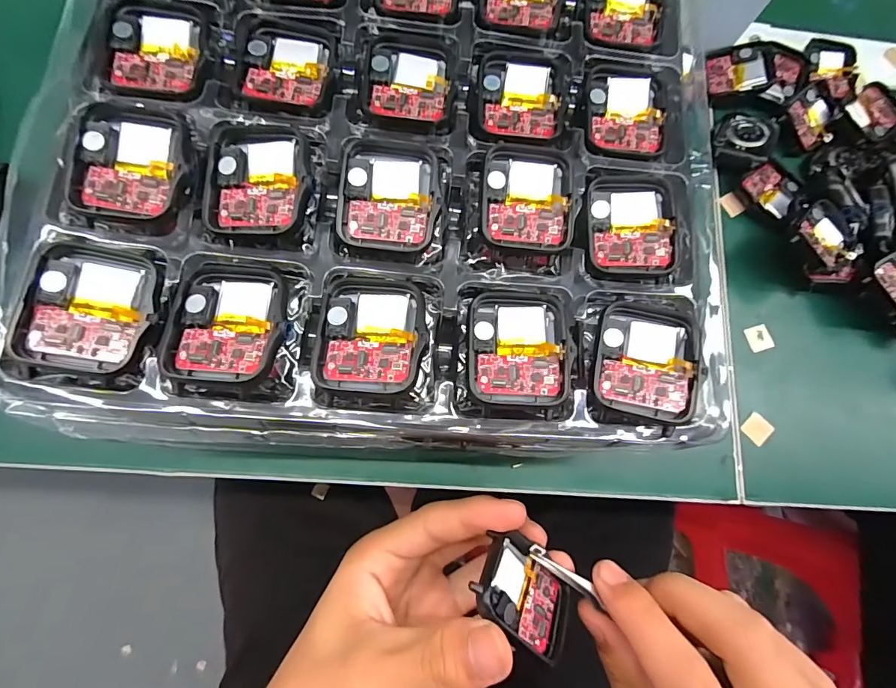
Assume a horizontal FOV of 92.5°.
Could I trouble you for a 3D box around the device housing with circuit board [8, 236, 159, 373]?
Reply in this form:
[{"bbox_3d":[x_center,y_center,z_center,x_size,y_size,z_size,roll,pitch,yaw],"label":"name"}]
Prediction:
[{"bbox_3d":[-0.121,-0.013,0.146,0.038,0.008,0.043,9,77,-3],"label":"device housing with circuit board"}]

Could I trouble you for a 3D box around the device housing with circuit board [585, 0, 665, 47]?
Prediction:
[{"bbox_3d":[0.082,-0.158,0.200,0.038,0.004,0.041,1,77,-4],"label":"device housing with circuit board"}]

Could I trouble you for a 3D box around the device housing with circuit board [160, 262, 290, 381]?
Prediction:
[{"bbox_3d":[-0.076,-0.009,0.152,0.039,0.014,0.044,2,77,-4],"label":"device housing with circuit board"}]

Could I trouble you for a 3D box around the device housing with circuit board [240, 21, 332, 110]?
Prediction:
[{"bbox_3d":[-0.067,-0.116,0.178,0.035,0.006,0.041,4,77,-4],"label":"device housing with circuit board"}]

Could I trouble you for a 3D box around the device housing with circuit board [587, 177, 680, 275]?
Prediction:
[{"bbox_3d":[0.076,-0.050,0.177,0.035,0.008,0.041,1,77,-5],"label":"device housing with circuit board"}]

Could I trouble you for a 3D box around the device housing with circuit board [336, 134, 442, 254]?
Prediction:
[{"bbox_3d":[-0.023,-0.059,0.166,0.037,0.007,0.043,6,77,-4],"label":"device housing with circuit board"}]

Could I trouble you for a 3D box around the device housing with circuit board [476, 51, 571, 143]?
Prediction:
[{"bbox_3d":[0.032,-0.108,0.186,0.038,0.007,0.044,5,77,-4],"label":"device housing with circuit board"}]

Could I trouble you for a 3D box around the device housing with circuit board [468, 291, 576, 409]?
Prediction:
[{"bbox_3d":[0.026,0.001,0.159,0.037,0.009,0.042,3,77,-4],"label":"device housing with circuit board"}]

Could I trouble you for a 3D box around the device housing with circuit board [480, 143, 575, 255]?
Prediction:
[{"bbox_3d":[0.032,-0.058,0.170,0.036,0.007,0.040,5,77,-4],"label":"device housing with circuit board"}]

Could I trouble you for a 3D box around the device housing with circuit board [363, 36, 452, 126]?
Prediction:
[{"bbox_3d":[-0.017,-0.111,0.181,0.035,0.005,0.041,5,77,-4],"label":"device housing with circuit board"}]

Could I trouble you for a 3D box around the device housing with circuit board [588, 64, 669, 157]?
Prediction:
[{"bbox_3d":[0.079,-0.104,0.190,0.036,0.004,0.044,6,77,-3],"label":"device housing with circuit board"}]

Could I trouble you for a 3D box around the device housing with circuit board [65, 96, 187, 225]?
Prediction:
[{"bbox_3d":[-0.116,-0.068,0.161,0.039,0.014,0.046,8,77,-3],"label":"device housing with circuit board"}]

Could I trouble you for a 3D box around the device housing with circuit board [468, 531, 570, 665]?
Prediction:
[{"bbox_3d":[0.031,0.100,0.172,0.047,0.007,0.035,47,39,-12],"label":"device housing with circuit board"}]

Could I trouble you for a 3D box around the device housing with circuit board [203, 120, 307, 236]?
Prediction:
[{"bbox_3d":[-0.072,-0.064,0.161,0.038,0.011,0.044,3,77,-4],"label":"device housing with circuit board"}]

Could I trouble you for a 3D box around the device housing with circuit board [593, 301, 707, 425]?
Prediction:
[{"bbox_3d":[0.074,0.005,0.159,0.035,0.013,0.043,16,76,-1],"label":"device housing with circuit board"}]

